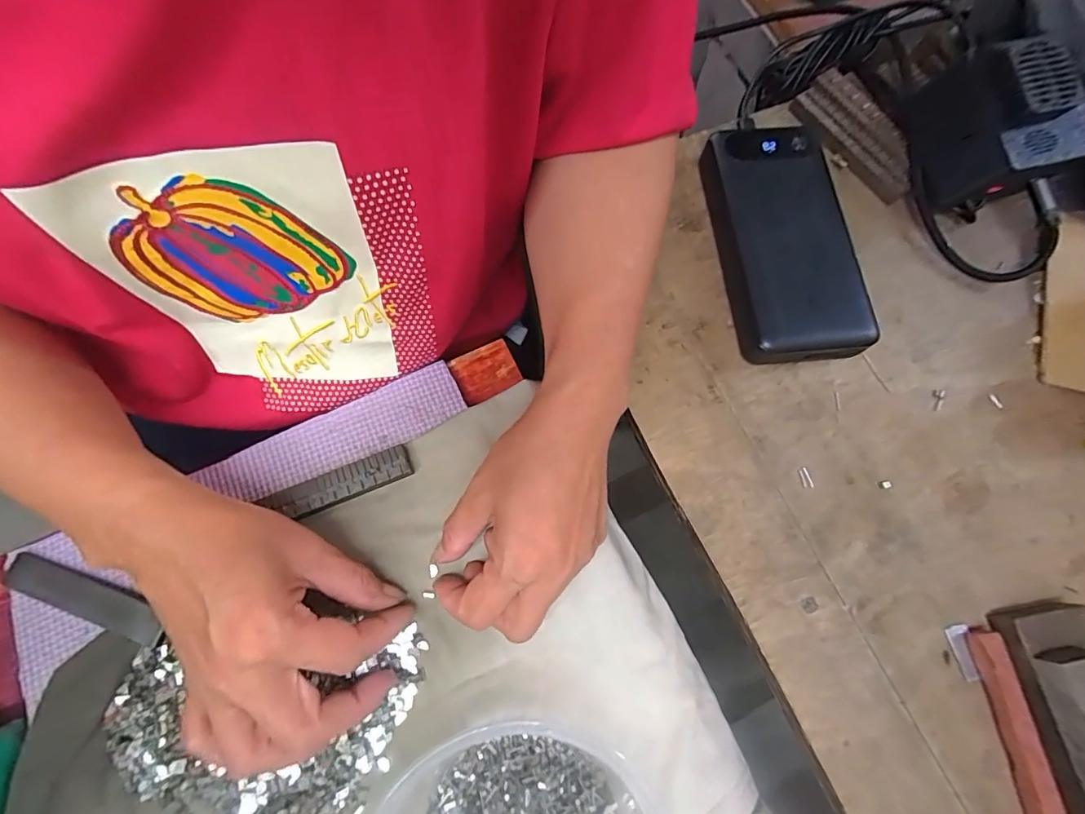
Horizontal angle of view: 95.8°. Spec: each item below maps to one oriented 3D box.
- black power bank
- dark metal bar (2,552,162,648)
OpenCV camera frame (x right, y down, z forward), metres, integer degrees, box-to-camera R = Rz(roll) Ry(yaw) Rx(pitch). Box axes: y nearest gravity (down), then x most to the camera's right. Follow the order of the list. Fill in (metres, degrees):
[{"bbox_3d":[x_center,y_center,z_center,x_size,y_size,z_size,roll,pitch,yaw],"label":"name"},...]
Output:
[{"bbox_3d":[0.150,-0.105,0.307,0.073,0.023,0.158,-5,73,-3],"label":"black power bank"},{"bbox_3d":[-0.248,0.103,0.266,0.096,0.007,0.020,20,73,4],"label":"dark metal bar"}]

